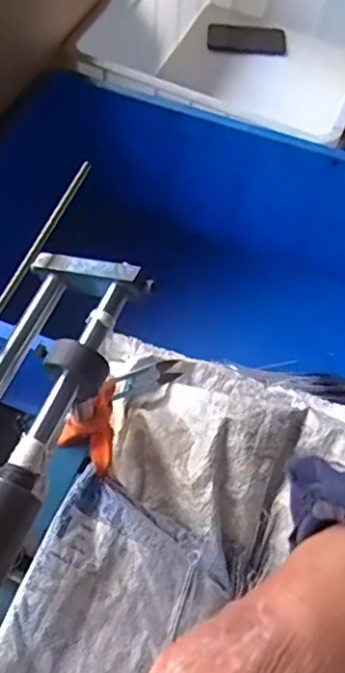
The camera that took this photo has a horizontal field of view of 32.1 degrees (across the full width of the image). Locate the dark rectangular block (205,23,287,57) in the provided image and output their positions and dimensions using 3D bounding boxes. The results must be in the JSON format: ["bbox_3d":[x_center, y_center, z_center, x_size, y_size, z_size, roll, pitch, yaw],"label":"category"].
[{"bbox_3d":[0.159,-0.633,1.278,0.171,0.055,0.020,14,22,19],"label":"dark rectangular block"}]

